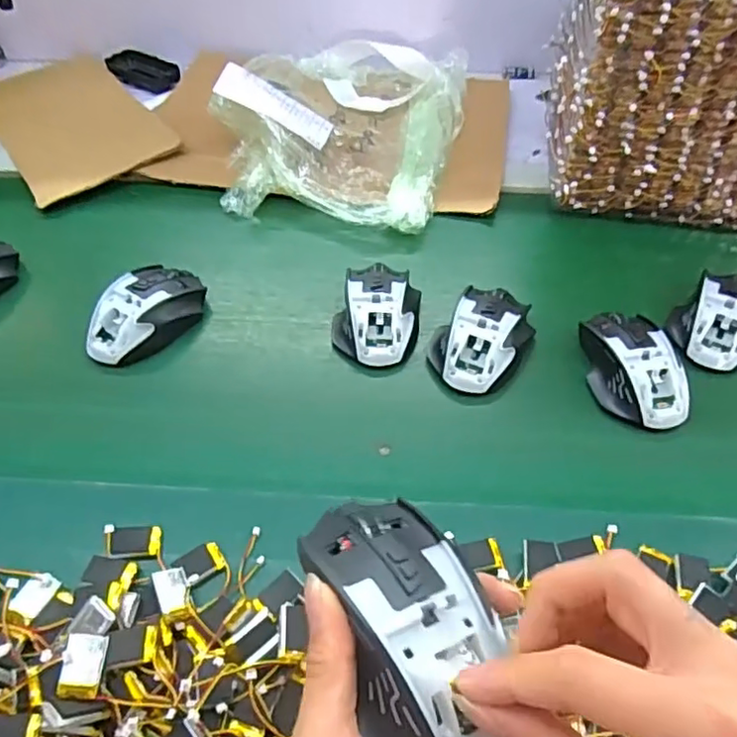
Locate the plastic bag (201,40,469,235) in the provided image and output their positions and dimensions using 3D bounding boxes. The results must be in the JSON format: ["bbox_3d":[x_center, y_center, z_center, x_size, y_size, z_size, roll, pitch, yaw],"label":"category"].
[{"bbox_3d":[-0.037,-0.315,0.747,0.285,0.085,0.359,10,51,6],"label":"plastic bag"}]

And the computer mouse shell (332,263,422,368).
[{"bbox_3d":[0.007,-0.053,0.556,0.076,0.034,0.106,6,50,3],"label":"computer mouse shell"}]

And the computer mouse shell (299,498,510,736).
[{"bbox_3d":[0.017,0.100,0.254,0.061,0.030,0.112,-20,52,-16],"label":"computer mouse shell"}]

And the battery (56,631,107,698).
[{"bbox_3d":[-0.157,0.164,0.345,0.022,0.004,0.032,21,55,-24],"label":"battery"}]

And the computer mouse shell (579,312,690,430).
[{"bbox_3d":[0.217,-0.005,0.512,0.067,0.032,0.105,-1,50,-2],"label":"computer mouse shell"}]

